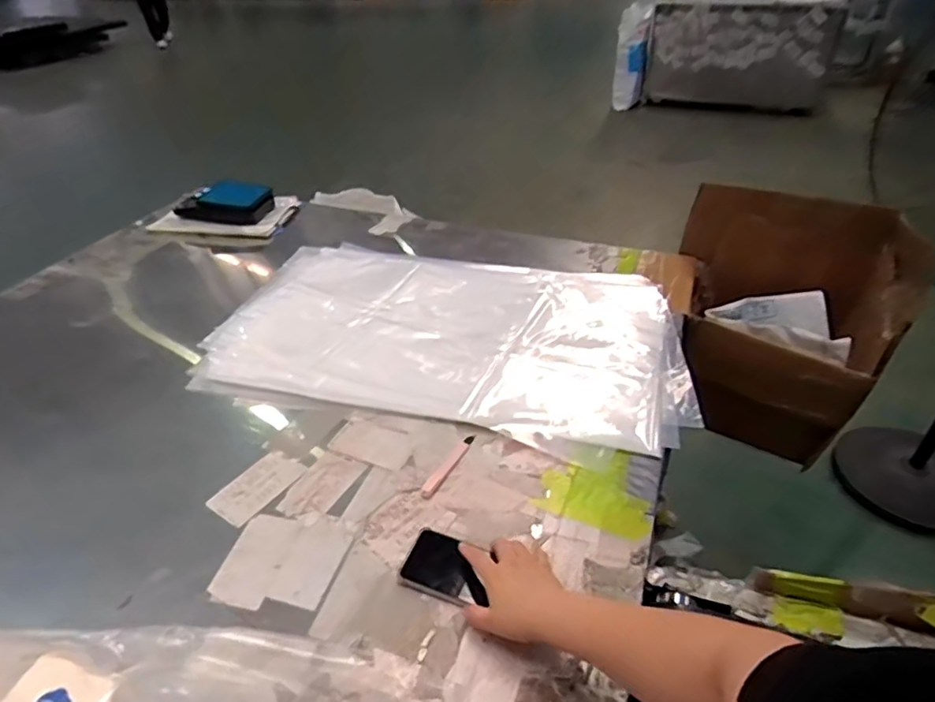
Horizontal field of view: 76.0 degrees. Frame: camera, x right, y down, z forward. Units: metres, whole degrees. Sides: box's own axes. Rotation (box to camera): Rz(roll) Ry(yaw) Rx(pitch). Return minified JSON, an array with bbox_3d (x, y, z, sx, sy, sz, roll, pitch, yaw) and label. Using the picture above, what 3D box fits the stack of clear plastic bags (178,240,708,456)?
[{"bbox_3d":[-0.038,-0.050,1.136,0.864,0.043,0.544,4,37,7],"label":"stack of clear plastic bags"}]

